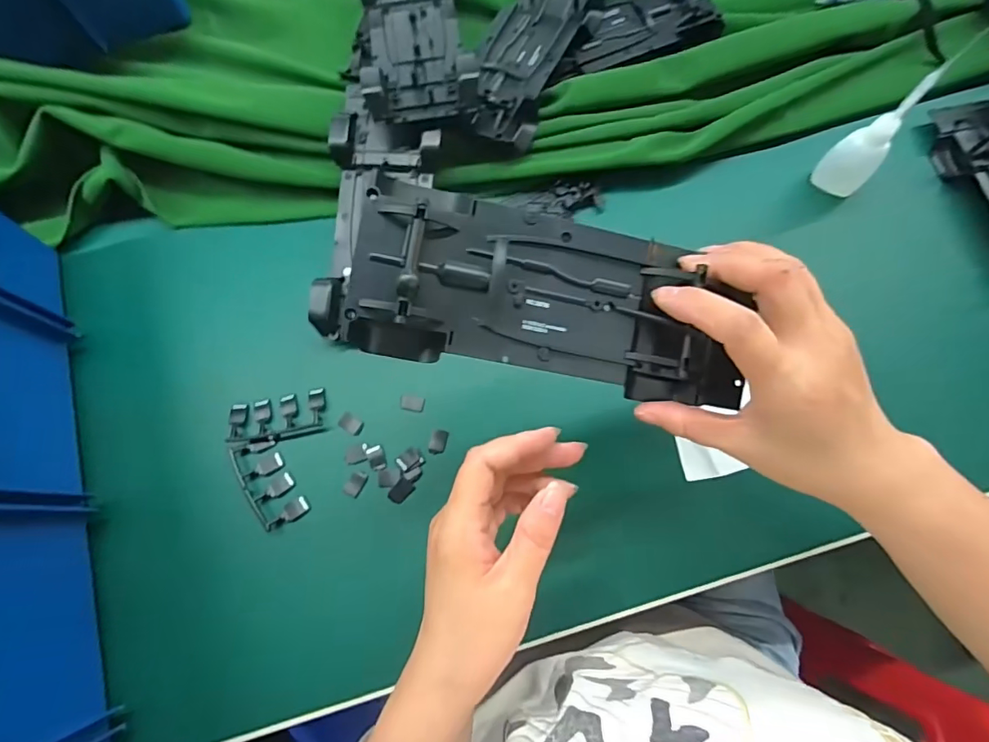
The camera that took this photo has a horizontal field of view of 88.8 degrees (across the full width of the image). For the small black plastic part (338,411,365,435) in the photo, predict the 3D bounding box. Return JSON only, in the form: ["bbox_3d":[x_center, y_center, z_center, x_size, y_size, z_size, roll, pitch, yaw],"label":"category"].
[{"bbox_3d":[-0.099,0.036,0.348,0.017,0.004,0.011,32,76,9],"label":"small black plastic part"}]

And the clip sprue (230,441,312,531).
[{"bbox_3d":[-0.152,0.074,0.336,0.030,0.006,0.062,-33,76,-9],"label":"clip sprue"}]

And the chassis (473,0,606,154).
[{"bbox_3d":[0.029,-0.253,0.400,0.065,0.032,0.182,25,75,7],"label":"chassis"}]

